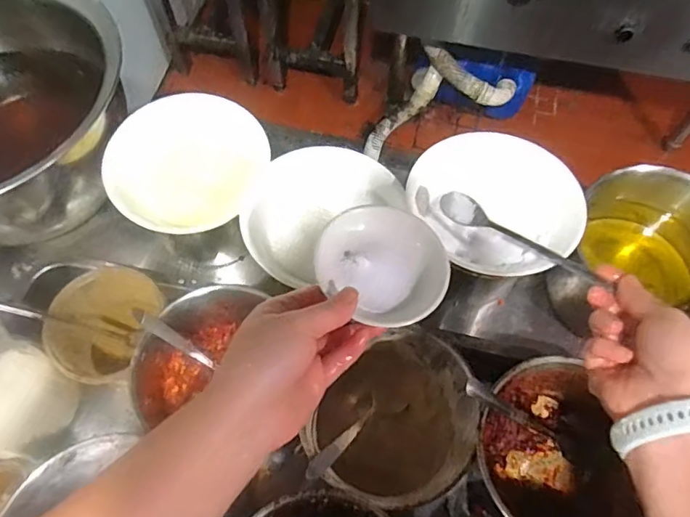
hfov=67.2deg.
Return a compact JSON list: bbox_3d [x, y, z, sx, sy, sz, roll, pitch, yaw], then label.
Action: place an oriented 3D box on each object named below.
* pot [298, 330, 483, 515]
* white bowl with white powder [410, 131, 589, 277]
[{"bbox_3d":[0.038,0.138,0.433,0.119,0.110,0.129,1,63,-1],"label":"pot"},{"bbox_3d":[0.133,-0.048,0.465,0.129,0.050,0.149,-32,69,-16],"label":"white bowl with white powder"}]

